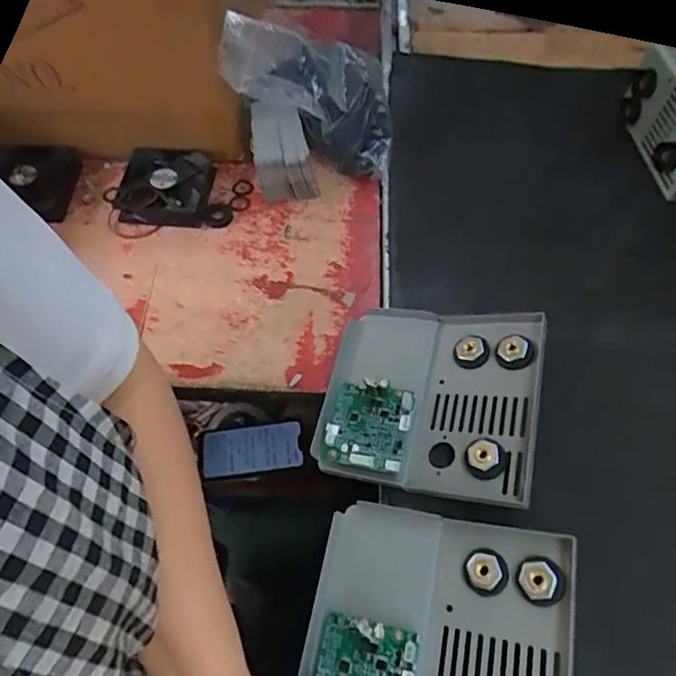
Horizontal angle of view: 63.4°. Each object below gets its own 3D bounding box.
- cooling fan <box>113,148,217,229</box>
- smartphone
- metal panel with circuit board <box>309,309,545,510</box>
[{"bbox_3d":[-0.194,-0.169,0.607,0.097,0.025,0.096,4,60,3],"label":"cooling fan"},{"bbox_3d":[-0.127,0.165,0.799,0.147,0.012,0.072,-8,67,4],"label":"smartphone"},{"bbox_3d":[0.073,0.050,0.456,0.174,0.050,0.158,6,59,19],"label":"metal panel with circuit board"}]

